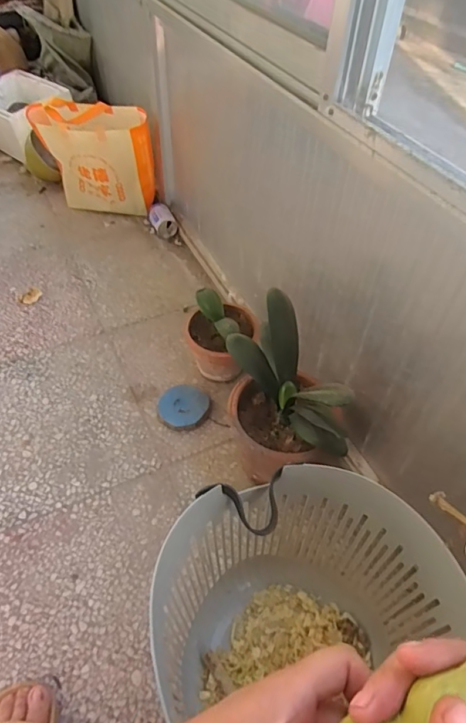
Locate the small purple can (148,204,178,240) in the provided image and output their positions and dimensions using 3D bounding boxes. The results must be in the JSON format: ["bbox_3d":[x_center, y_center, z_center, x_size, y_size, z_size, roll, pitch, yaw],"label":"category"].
[{"bbox_3d":[-0.210,-0.416,1.386,0.071,0.064,0.104,-16,52,-15],"label":"small purple can"}]

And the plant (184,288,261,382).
[{"bbox_3d":[-0.024,-0.042,0.999,0.139,0.175,0.143,4,50,1],"label":"plant"}]

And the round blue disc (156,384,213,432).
[{"bbox_3d":[-0.105,0.094,0.976,0.111,0.024,0.106,1,50,-1],"label":"round blue disc"}]

